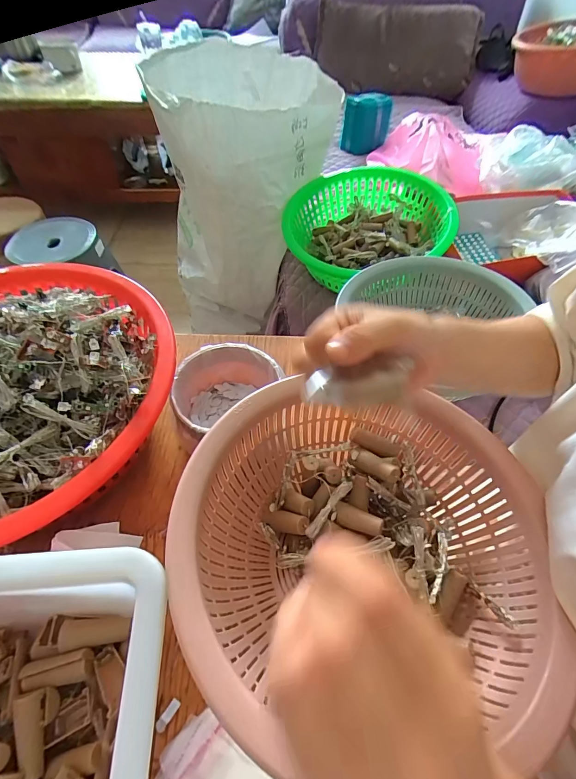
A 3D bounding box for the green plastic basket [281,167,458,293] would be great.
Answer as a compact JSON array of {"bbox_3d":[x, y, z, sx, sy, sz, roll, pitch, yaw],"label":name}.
[{"bbox_3d":[0.152,-0.324,0.746,0.314,0.136,0.298,8,51,4],"label":"green plastic basket"}]

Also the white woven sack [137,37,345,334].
[{"bbox_3d":[-0.133,-0.428,0.937,0.332,0.577,0.397,-24,56,-20],"label":"white woven sack"}]

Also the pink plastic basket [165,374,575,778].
[{"bbox_3d":[0.058,0.129,0.296,0.264,0.108,0.249,10,52,6],"label":"pink plastic basket"}]

